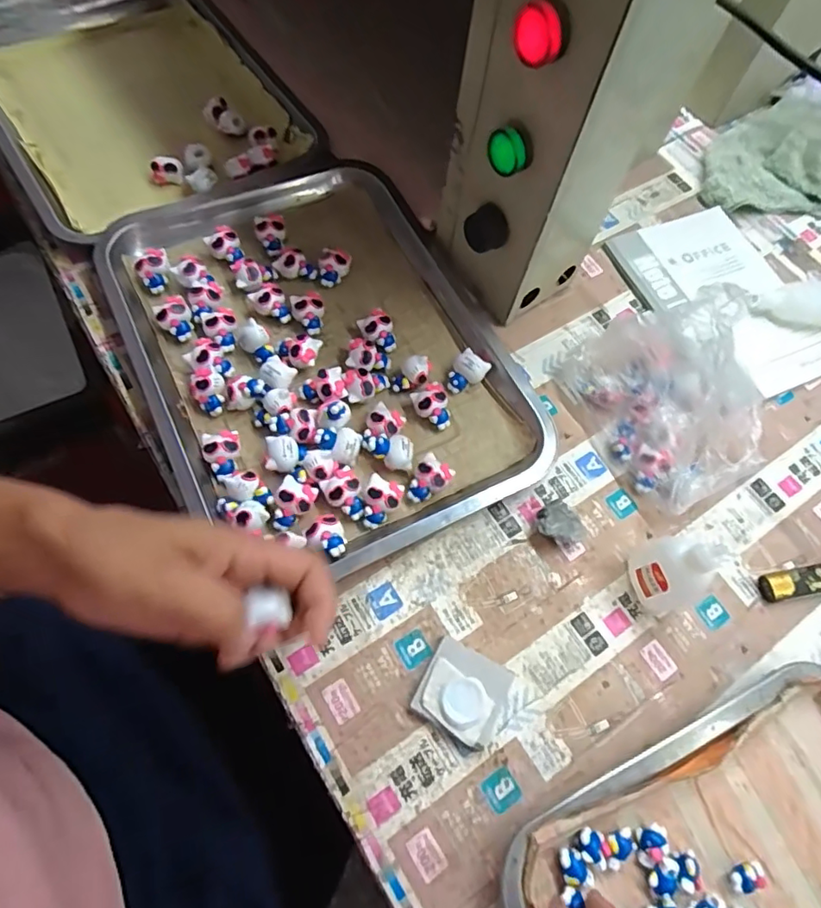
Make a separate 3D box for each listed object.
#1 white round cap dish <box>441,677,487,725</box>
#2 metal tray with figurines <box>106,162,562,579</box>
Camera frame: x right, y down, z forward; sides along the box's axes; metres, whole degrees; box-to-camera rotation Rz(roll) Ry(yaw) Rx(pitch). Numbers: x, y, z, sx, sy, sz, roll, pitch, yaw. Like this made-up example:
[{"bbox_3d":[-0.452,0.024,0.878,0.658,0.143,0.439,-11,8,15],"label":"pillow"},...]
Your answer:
[{"bbox_3d":[0.033,0.152,0.335,0.028,0.009,0.024,-13,67,-10],"label":"white round cap dish"},{"bbox_3d":[-0.073,-0.090,0.444,0.280,0.035,0.363,-23,69,-14],"label":"metal tray with figurines"}]

